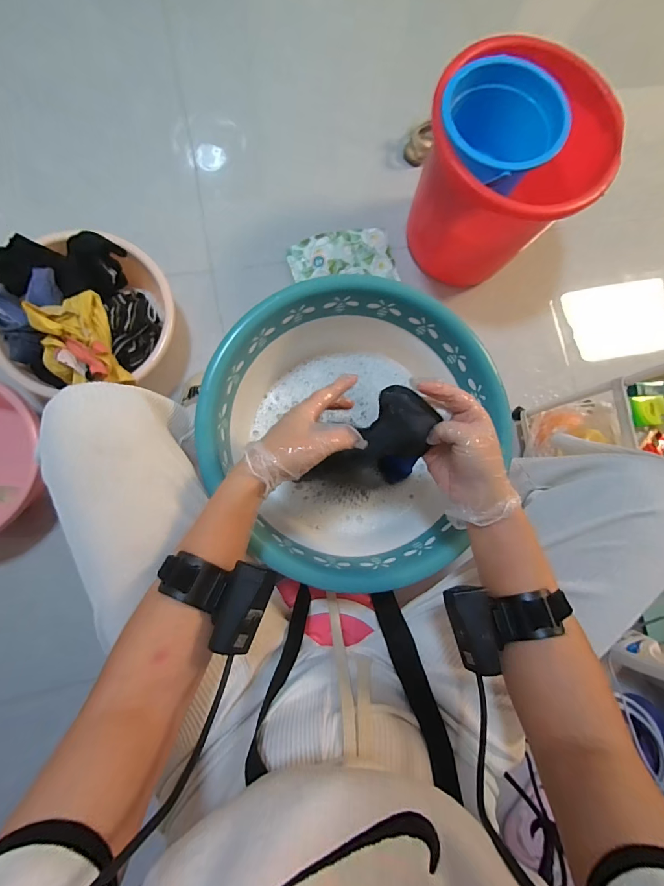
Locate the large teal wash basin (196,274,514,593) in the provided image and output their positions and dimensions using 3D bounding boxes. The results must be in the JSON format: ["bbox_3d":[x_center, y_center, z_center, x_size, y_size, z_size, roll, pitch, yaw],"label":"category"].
[{"bbox_3d":[0.030,-0.017,0.495,0.339,0.129,0.348,1,83,-5],"label":"large teal wash basin"}]

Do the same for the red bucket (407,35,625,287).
[{"bbox_3d":[0.315,-0.486,0.744,0.319,0.303,0.284,11,82,-4],"label":"red bucket"}]

